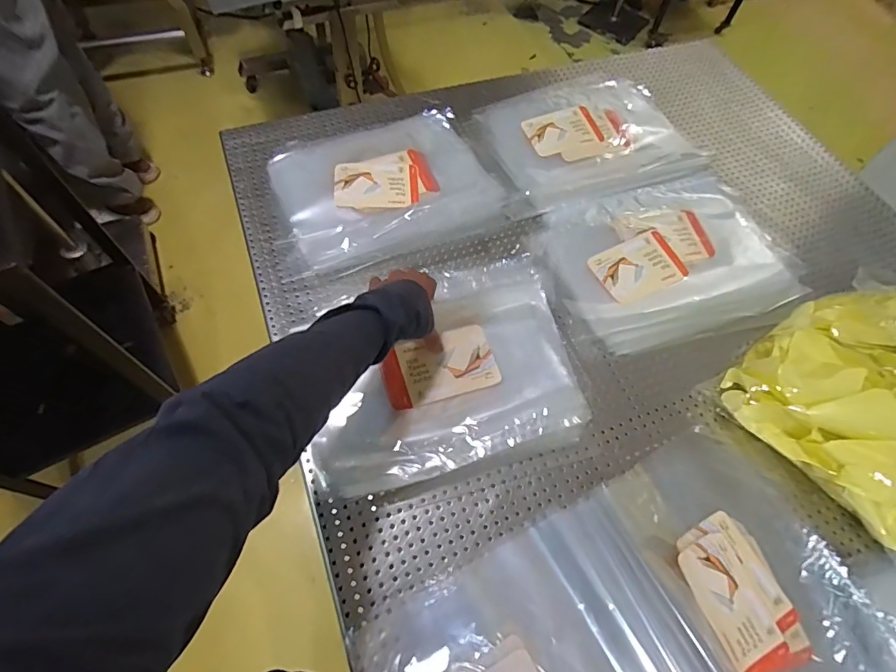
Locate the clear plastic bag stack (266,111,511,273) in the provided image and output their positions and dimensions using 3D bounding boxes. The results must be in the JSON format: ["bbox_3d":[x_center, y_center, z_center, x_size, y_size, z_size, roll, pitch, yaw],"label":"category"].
[{"bbox_3d":[-0.101,-0.256,0.743,0.329,0.049,0.288,-23,66,-16],"label":"clear plastic bag stack"}]

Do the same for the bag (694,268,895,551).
[{"bbox_3d":[0.523,0.047,0.585,0.249,0.082,0.294,37,65,15],"label":"bag"}]

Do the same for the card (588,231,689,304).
[{"bbox_3d":[0.270,-0.098,0.670,0.126,0.005,0.084,-26,73,-12],"label":"card"}]

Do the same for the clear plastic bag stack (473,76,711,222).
[{"bbox_3d":[0.231,-0.347,0.820,0.342,0.035,0.291,-17,64,-13],"label":"clear plastic bag stack"}]

